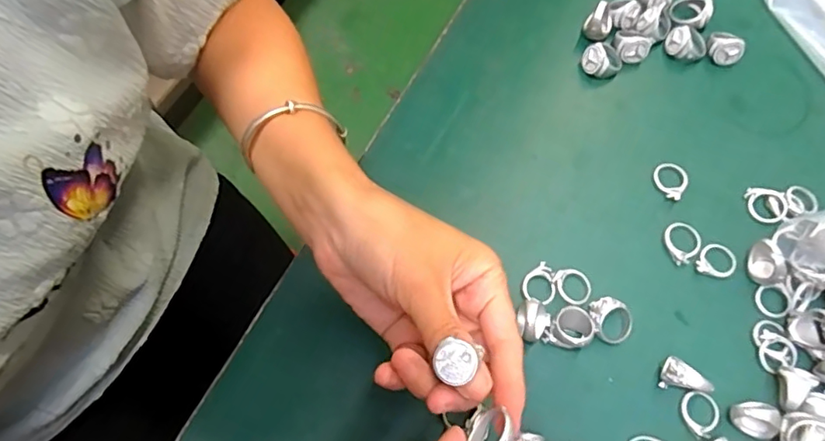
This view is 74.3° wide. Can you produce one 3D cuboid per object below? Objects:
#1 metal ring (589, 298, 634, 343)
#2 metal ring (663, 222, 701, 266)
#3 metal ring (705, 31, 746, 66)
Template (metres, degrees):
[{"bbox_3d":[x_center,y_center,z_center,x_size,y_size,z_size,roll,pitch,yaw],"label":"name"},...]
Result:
[{"bbox_3d":[0.117,0.059,0.323,0.023,0.015,0.027,-23,71,-10],"label":"metal ring"},{"bbox_3d":[0.173,0.014,0.348,0.022,0.004,0.027,-14,70,-7],"label":"metal ring"},{"bbox_3d":[0.224,-0.124,0.393,0.026,0.017,0.014,43,74,14],"label":"metal ring"}]

